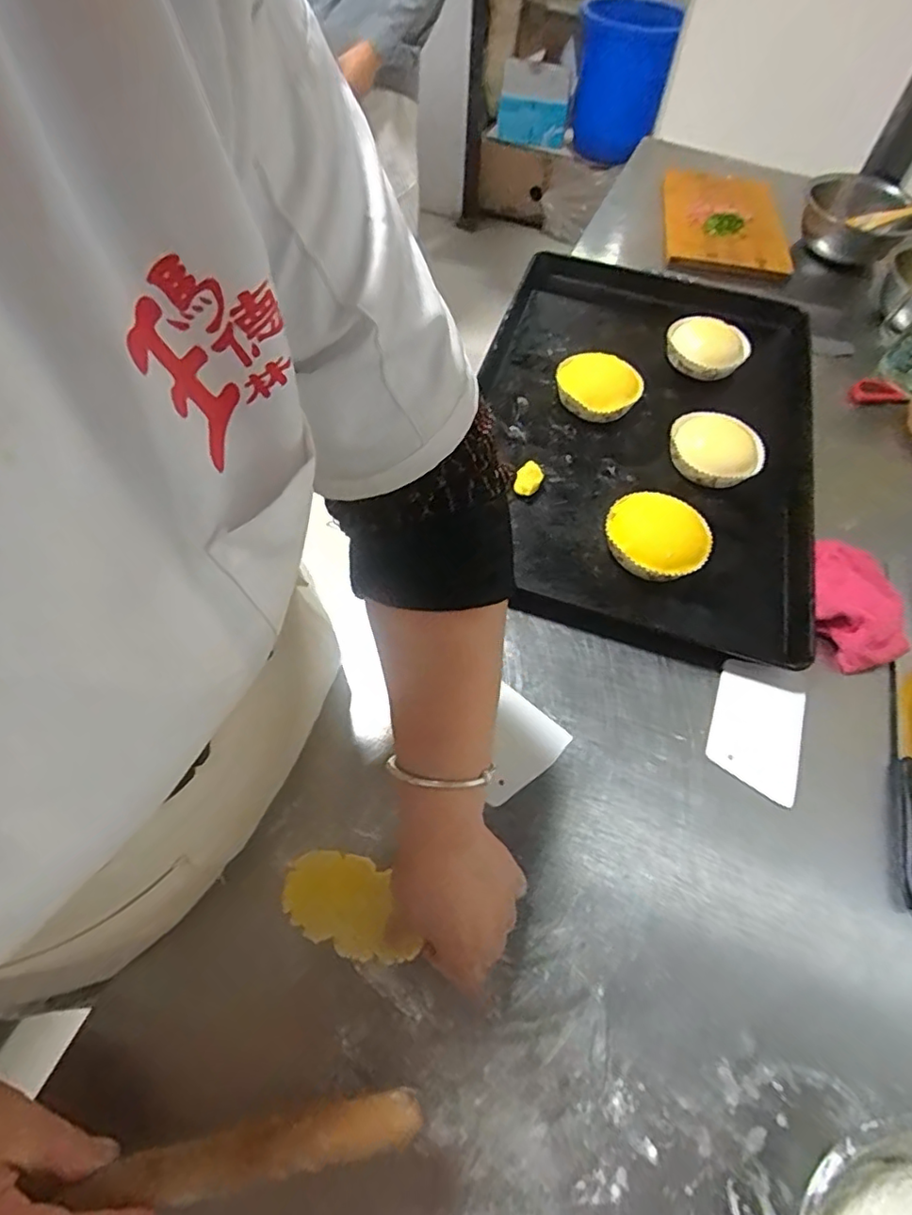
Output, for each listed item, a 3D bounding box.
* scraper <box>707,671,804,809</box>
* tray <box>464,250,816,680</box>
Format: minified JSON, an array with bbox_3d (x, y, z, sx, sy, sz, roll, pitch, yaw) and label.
[{"bbox_3d":[0.273,0.114,0.534,0.076,0.004,0.108,21,59,10],"label":"scraper"},{"bbox_3d":[0.215,-0.232,0.706,0.397,0.050,0.589,17,59,7],"label":"tray"}]

